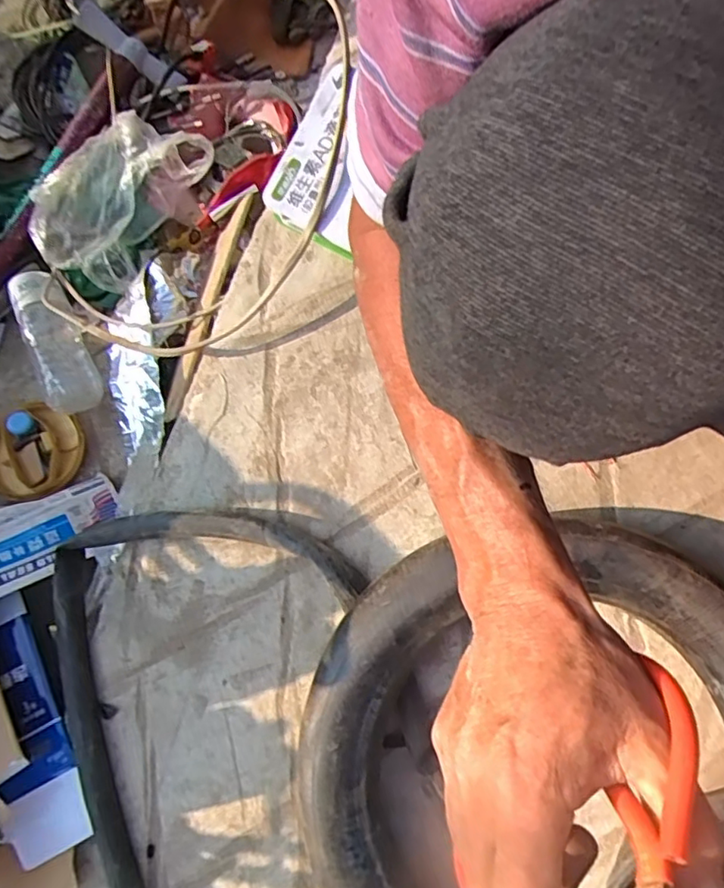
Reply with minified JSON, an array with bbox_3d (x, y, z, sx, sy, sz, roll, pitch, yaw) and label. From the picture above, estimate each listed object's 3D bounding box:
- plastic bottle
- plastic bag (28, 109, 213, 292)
[{"bbox_3d":[-0.399,-0.133,0.780,0.066,0.052,0.197,-24,70,-7],"label":"plastic bottle"},{"bbox_3d":[-0.327,-0.325,0.810,0.180,0.103,0.234,29,73,12],"label":"plastic bag"}]

